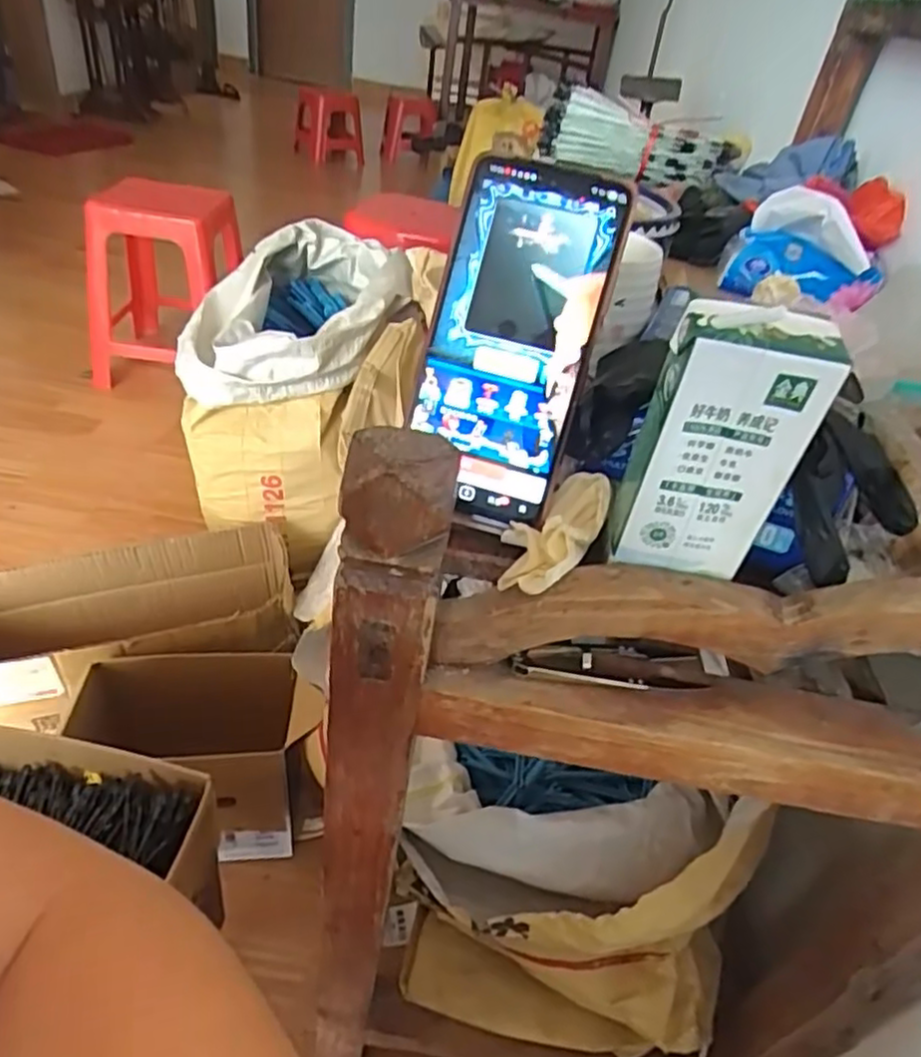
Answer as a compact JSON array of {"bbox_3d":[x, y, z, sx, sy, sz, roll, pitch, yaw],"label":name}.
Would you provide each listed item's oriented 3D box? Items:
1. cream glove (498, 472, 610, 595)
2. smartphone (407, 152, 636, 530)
[{"bbox_3d":[0.043,-0.001,0.328,0.036,0.026,0.069,24,40,17],"label":"cream glove"},{"bbox_3d":[0.024,-0.086,0.327,0.077,0.163,0.009,11,6,10],"label":"smartphone"}]

